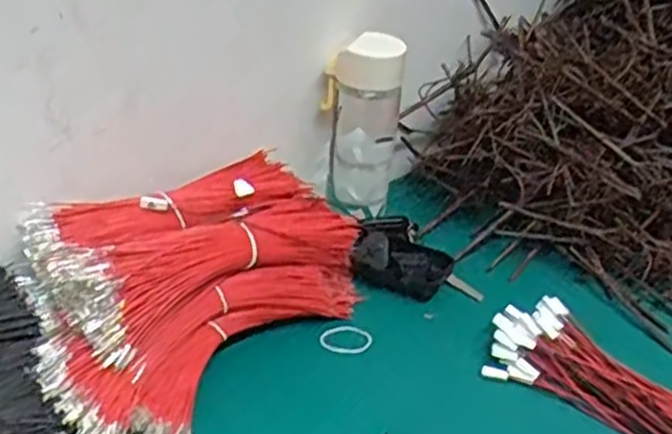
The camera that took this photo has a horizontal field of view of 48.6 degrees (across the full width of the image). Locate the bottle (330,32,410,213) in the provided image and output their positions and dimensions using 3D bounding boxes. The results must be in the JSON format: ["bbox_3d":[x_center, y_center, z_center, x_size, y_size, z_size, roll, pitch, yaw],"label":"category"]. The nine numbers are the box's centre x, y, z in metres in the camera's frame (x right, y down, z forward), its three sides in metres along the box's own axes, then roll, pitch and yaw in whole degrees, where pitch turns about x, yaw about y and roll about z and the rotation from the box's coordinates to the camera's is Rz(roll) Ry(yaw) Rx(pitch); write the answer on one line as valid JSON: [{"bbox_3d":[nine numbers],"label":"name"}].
[{"bbox_3d":[0.026,-0.092,0.695,0.066,0.163,0.078,7,33,2],"label":"bottle"}]

